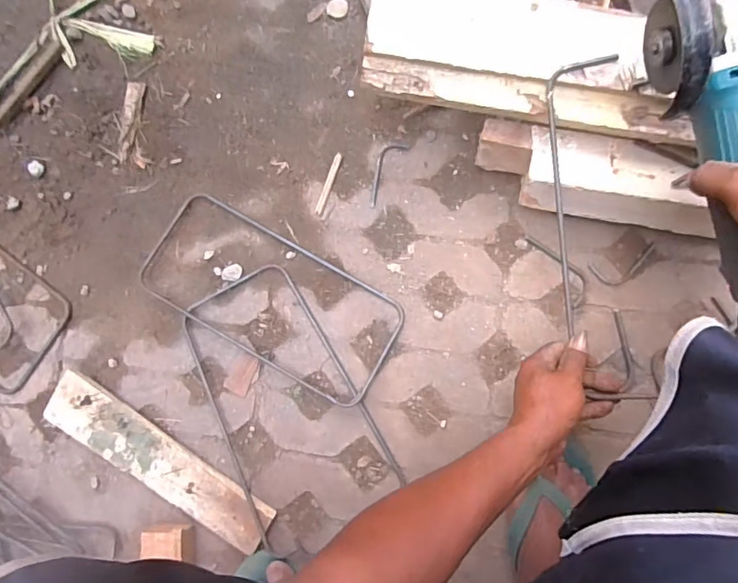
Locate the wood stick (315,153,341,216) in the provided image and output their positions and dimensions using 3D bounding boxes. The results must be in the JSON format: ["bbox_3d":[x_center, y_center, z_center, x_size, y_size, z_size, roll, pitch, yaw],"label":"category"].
[{"bbox_3d":[-0.056,-0.149,0.695,0.011,0.004,0.089,19,88,7],"label":"wood stick"}]

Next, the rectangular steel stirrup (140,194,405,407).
[{"bbox_3d":[-0.136,0.009,0.683,0.360,0.015,0.162,30,86,9],"label":"rectangular steel stirrup"}]

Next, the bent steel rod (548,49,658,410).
[{"bbox_3d":[0.240,-0.058,0.533,0.077,0.013,0.359,-8,94,12],"label":"bent steel rod"}]

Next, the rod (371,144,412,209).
[{"bbox_3d":[0.019,-0.164,0.687,0.032,0.004,0.098,32,90,7],"label":"rod"}]

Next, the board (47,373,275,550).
[{"bbox_3d":[-0.283,0.228,0.679,0.344,0.026,0.070,32,90,7],"label":"board"}]

